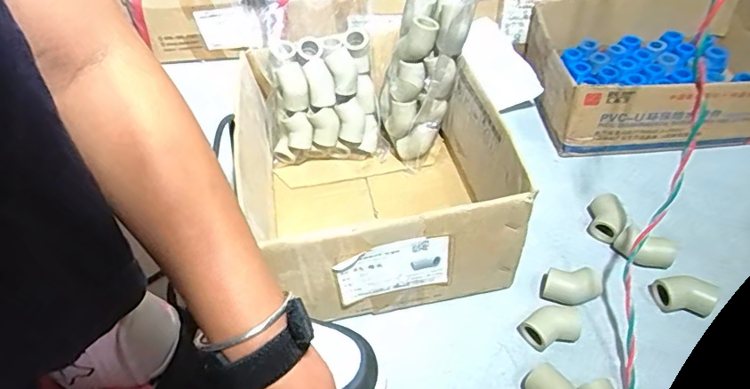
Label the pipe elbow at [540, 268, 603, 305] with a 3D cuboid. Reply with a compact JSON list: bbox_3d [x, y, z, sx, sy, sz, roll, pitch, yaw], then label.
[{"bbox_3d":[0.177,0.085,0.450,0.047,0.026,0.031,14,48,18],"label":"pipe elbow"}]

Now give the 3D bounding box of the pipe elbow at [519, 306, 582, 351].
[{"bbox_3d":[0.151,0.113,0.426,0.048,0.028,0.027,-11,45,-6],"label":"pipe elbow"}]

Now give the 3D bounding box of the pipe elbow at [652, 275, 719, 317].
[{"bbox_3d":[0.270,0.088,0.437,0.045,0.030,0.024,11,47,15],"label":"pipe elbow"}]

